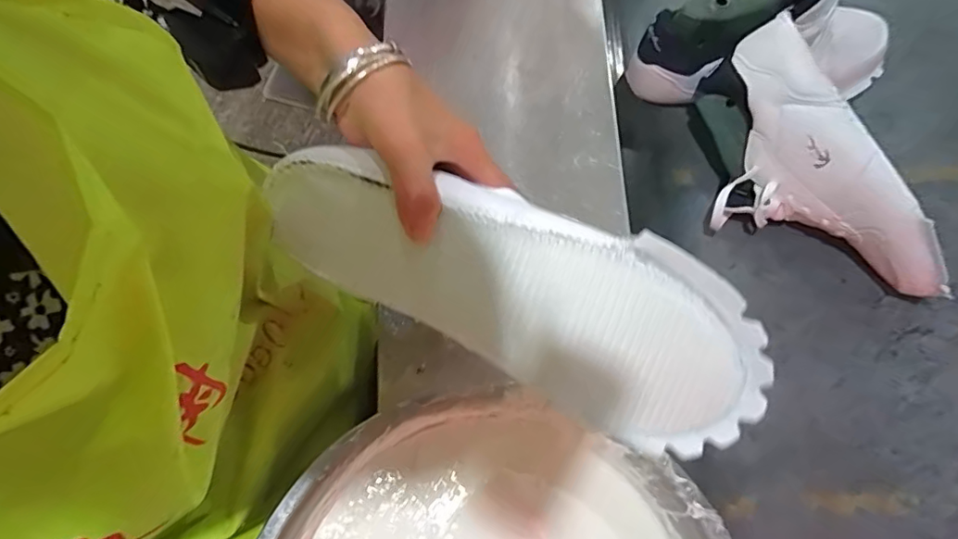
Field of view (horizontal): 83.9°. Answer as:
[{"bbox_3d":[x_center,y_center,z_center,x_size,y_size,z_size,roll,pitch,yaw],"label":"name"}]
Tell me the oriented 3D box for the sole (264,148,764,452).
[{"bbox_3d":[0.027,0.007,0.308,0.291,0.040,0.101,27,107,5],"label":"sole"}]

